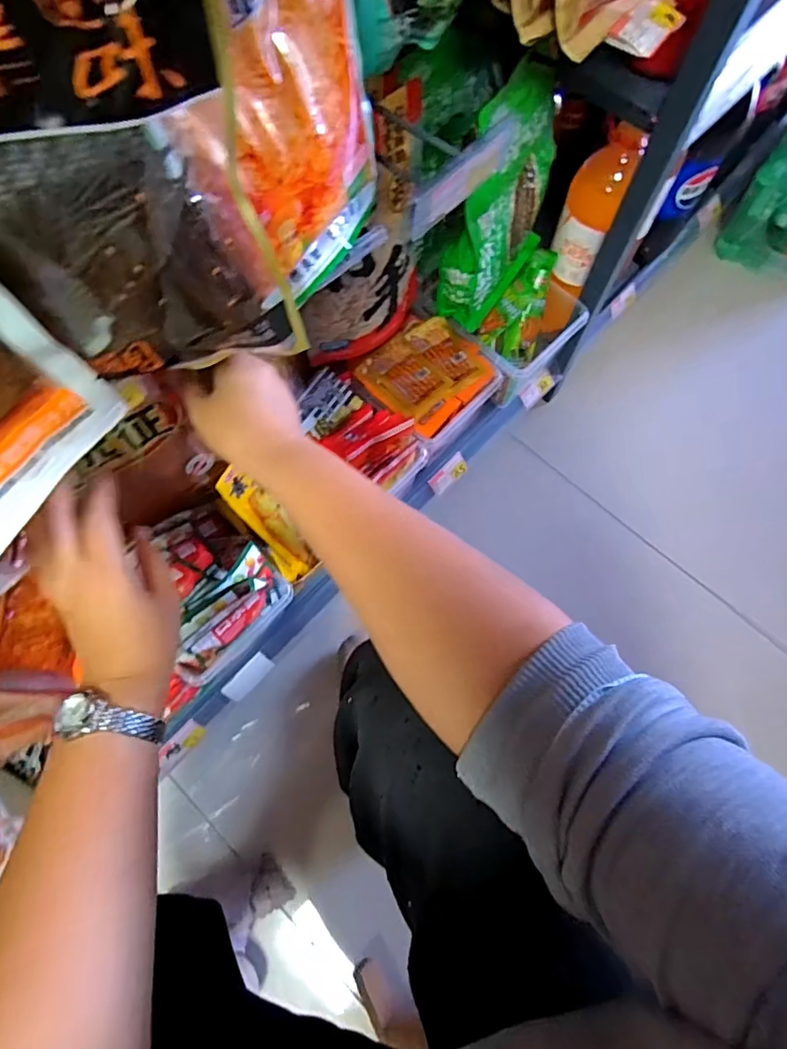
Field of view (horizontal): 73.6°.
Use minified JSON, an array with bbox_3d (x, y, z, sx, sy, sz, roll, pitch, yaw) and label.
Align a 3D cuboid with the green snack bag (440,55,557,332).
[{"bbox_3d":[0.128,-0.376,0.609,0.062,0.267,0.188,32,75,9],"label":"green snack bag"}]

